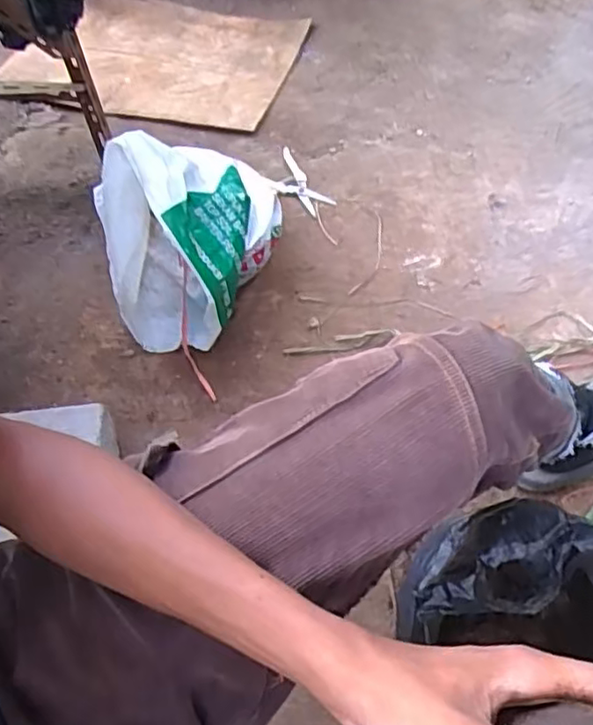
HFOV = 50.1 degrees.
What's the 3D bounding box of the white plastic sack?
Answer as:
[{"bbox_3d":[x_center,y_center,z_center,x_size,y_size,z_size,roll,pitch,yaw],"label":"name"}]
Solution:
[{"bbox_3d":[-0.143,-0.174,0.911,0.167,0.273,0.252,24,59,18],"label":"white plastic sack"}]

